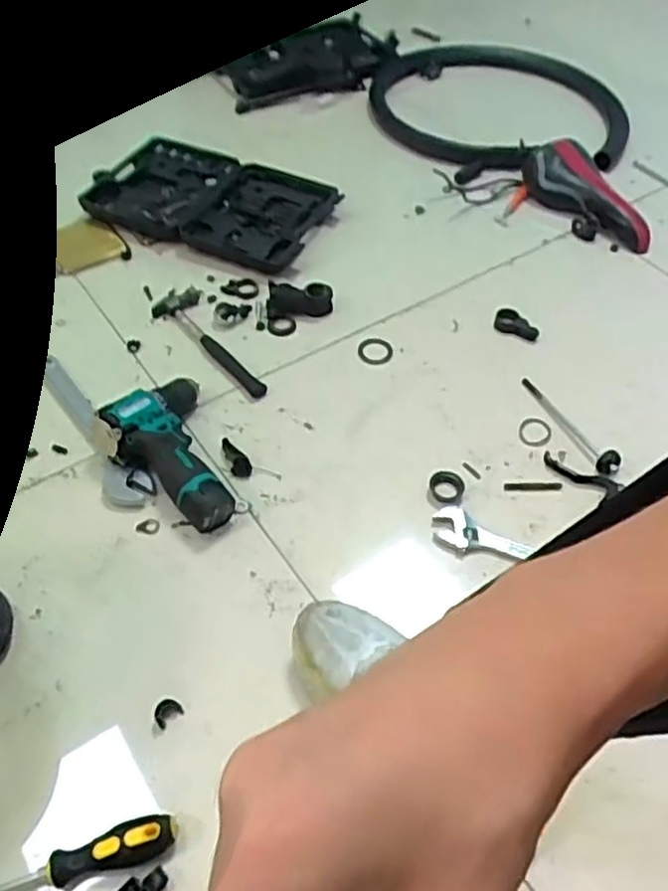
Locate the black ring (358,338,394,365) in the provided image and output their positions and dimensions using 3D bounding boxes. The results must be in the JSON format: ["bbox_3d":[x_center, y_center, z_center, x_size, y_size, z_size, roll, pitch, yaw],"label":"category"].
[{"bbox_3d":[0.059,-0.134,0.999,0.050,0.007,0.047,1,52,-1],"label":"black ring"}]

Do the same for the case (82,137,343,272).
[{"bbox_3d":[-0.199,-0.407,1.148,0.381,0.060,0.242,20,54,13],"label":"case"}]

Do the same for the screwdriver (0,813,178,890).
[{"bbox_3d":[-0.238,0.359,0.586,0.209,0.032,0.034,-15,54,-13],"label":"screwdriver"}]

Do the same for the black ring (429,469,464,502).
[{"bbox_3d":[0.139,0.047,0.859,0.040,0.014,0.048,33,58,21],"label":"black ring"}]

